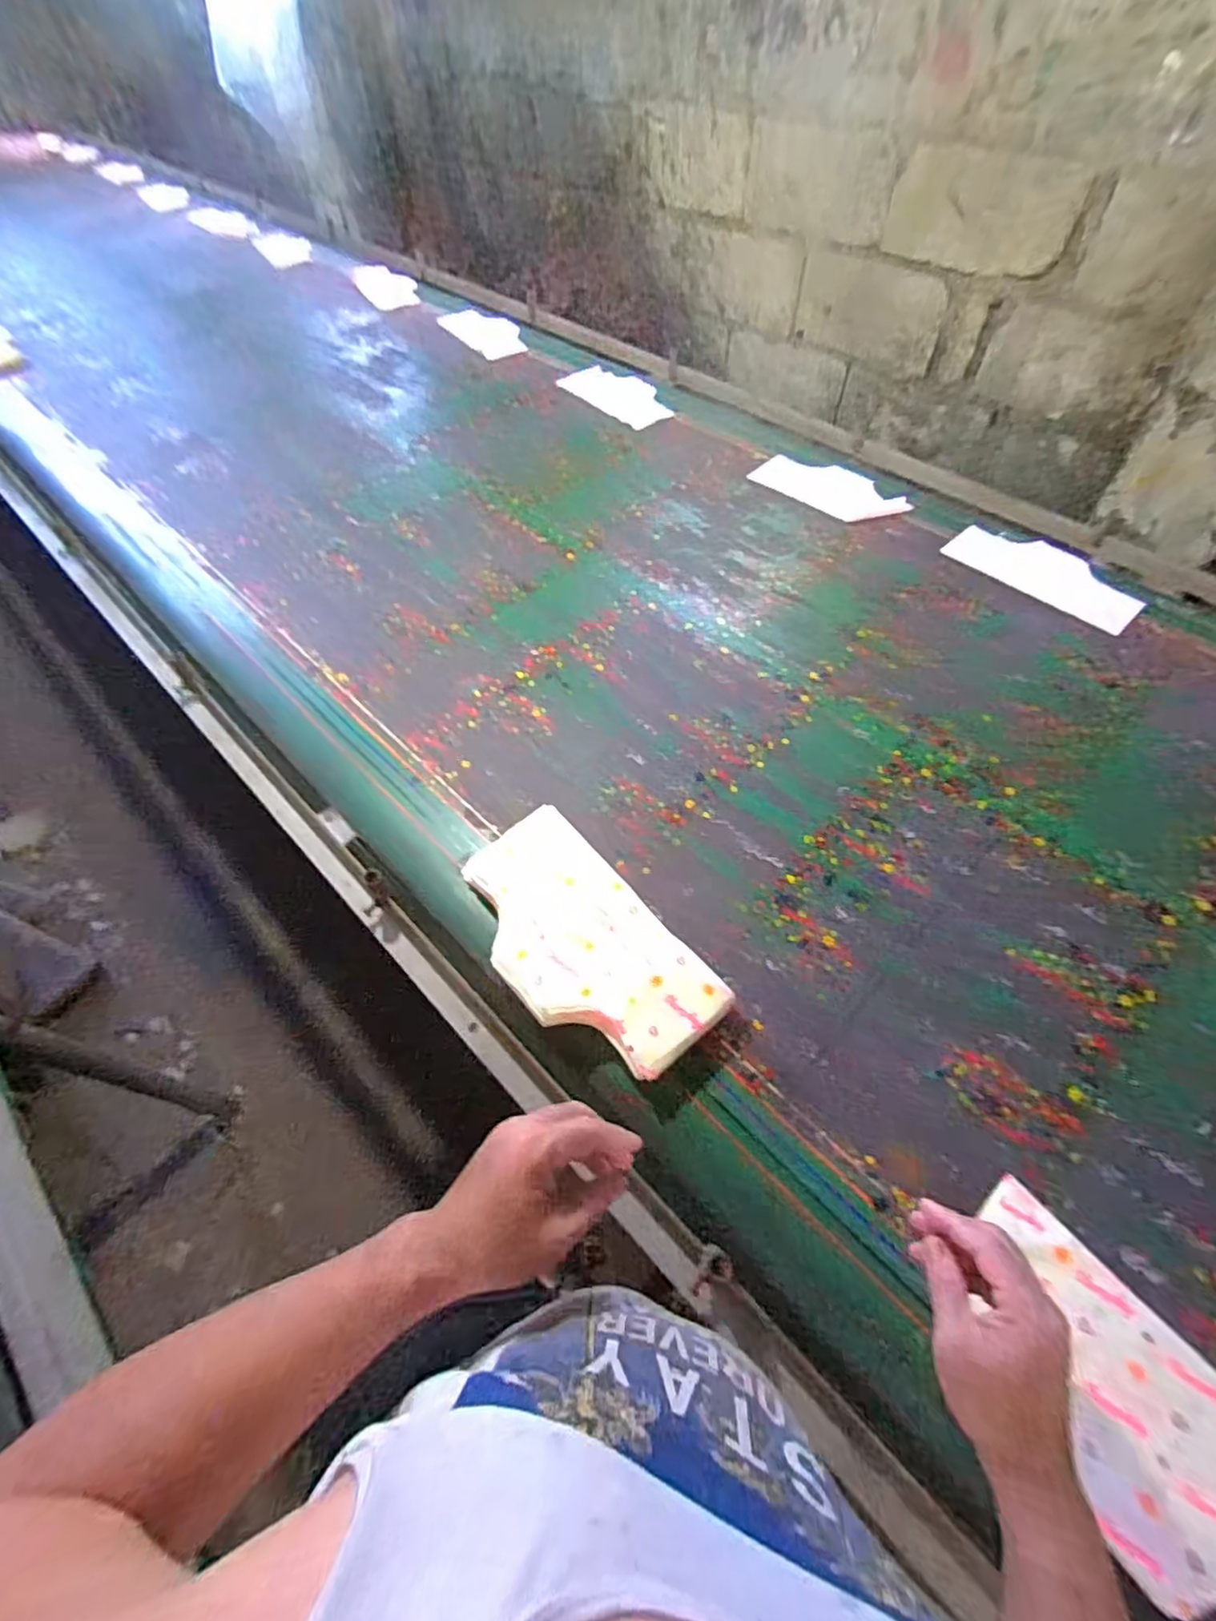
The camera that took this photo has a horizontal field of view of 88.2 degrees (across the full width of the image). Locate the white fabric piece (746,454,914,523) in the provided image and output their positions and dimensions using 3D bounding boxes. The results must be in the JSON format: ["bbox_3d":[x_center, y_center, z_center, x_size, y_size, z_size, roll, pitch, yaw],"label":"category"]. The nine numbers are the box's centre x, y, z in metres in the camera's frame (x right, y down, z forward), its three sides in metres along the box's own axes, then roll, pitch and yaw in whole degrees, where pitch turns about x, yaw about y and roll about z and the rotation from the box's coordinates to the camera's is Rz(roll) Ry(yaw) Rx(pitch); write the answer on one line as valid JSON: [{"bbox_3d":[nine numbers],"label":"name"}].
[{"bbox_3d":[0.434,-0.636,1.233,0.154,0.009,0.289,-39,65,-22],"label":"white fabric piece"}]

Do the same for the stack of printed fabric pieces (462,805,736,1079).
[{"bbox_3d":[-0.034,0.145,0.690,0.164,0.049,0.316,-38,64,-22],"label":"stack of printed fabric pieces"}]

